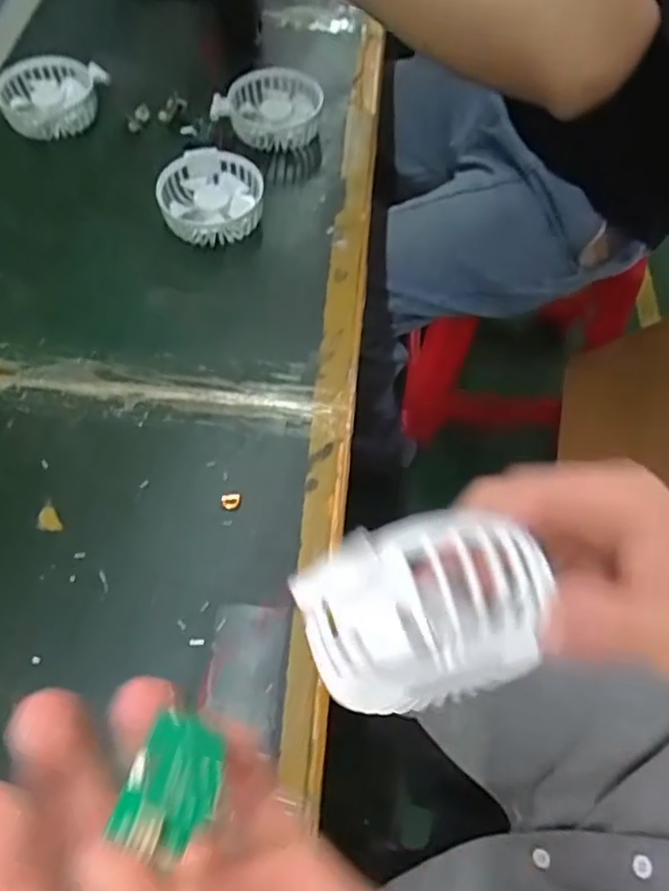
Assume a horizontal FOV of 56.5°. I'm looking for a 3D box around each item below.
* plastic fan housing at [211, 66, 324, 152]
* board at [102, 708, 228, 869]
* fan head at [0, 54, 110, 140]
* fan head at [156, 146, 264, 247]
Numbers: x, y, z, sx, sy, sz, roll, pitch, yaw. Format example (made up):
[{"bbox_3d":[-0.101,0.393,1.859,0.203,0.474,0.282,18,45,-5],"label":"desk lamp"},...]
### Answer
[{"bbox_3d":[-0.060,-0.331,0.617,0.099,0.035,0.091,28,63,12],"label":"plastic fan housing"},{"bbox_3d":[-0.039,0.083,0.153,0.019,0.004,0.031,27,38,-9],"label":"board"},{"bbox_3d":[-0.284,-0.342,0.614,0.103,0.032,0.093,7,61,1],"label":"fan head"},{"bbox_3d":[-0.110,-0.222,0.553,0.087,0.032,0.099,-11,62,-9],"label":"fan head"}]

